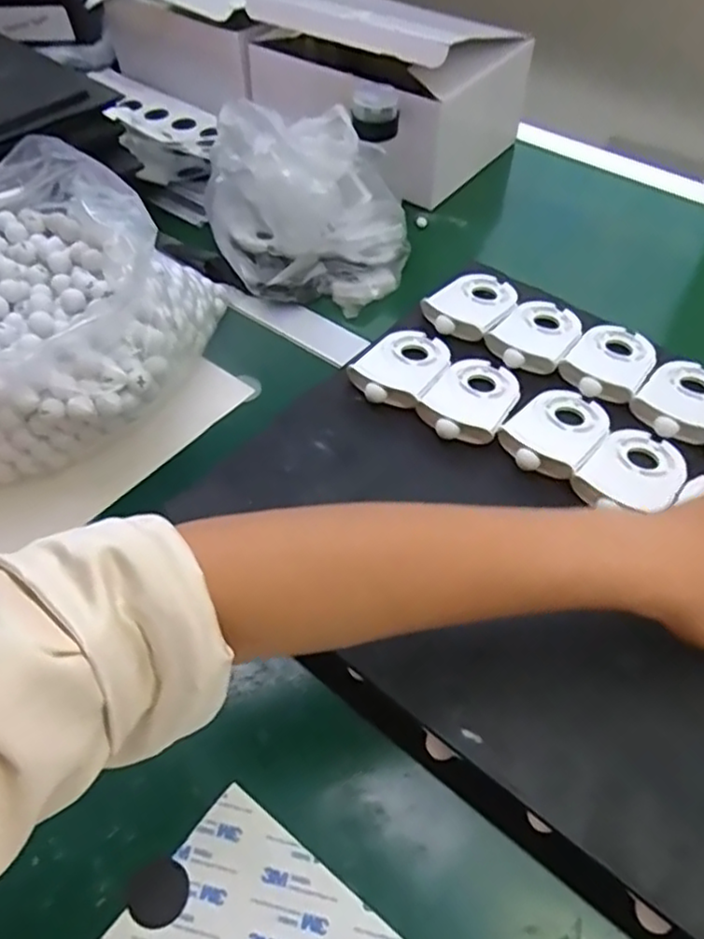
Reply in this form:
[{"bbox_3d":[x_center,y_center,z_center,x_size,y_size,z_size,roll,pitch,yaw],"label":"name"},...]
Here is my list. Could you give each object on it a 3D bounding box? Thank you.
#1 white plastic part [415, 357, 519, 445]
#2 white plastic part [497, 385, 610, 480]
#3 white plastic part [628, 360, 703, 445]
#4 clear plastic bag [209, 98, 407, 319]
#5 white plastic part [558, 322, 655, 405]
[{"bbox_3d":[0.087,-0.054,0.483,0.056,0.015,0.087,26,55,19],"label":"white plastic part"},{"bbox_3d":[0.142,-0.030,0.464,0.057,0.020,0.088,33,58,23],"label":"white plastic part"},{"bbox_3d":[0.242,-0.053,0.489,0.056,0.018,0.088,34,58,24],"label":"white plastic part"},{"bbox_3d":[-0.035,-0.242,0.603,0.167,0.121,0.155,5,51,3],"label":"clear plastic bag"},{"bbox_3d":[0.196,-0.084,0.508,0.056,0.017,0.086,30,57,21],"label":"white plastic part"}]

